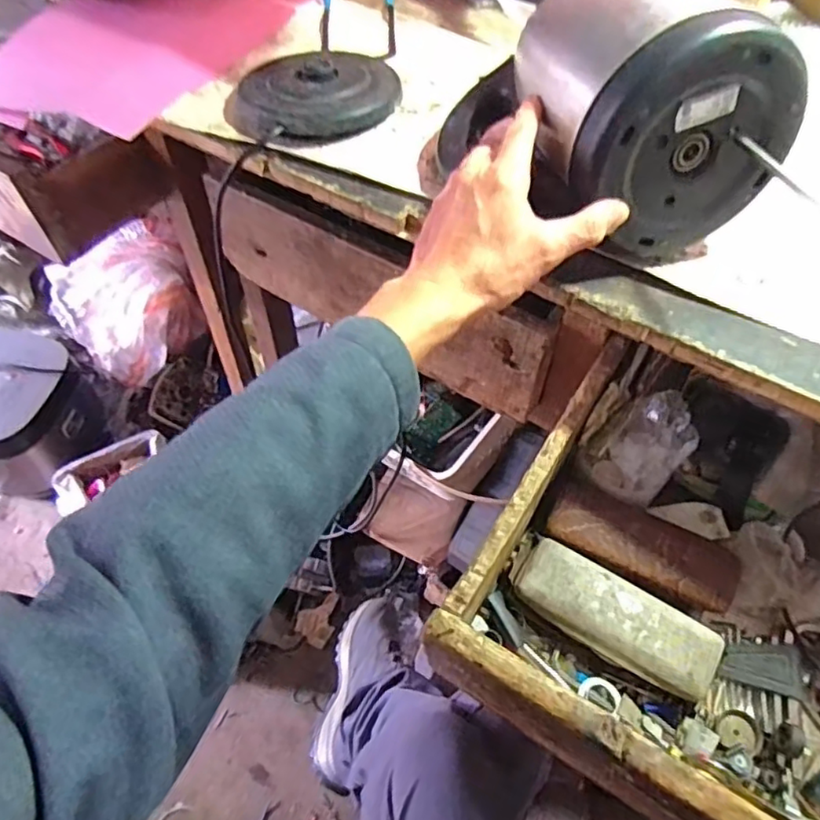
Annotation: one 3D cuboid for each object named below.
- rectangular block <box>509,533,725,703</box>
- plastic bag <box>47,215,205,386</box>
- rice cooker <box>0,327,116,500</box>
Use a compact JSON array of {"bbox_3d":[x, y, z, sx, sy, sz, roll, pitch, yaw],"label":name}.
[{"bbox_3d":[0.153,0.157,0.476,0.159,0.026,0.055,28,59,16],"label":"rectangular block"},{"bbox_3d":[-0.574,-0.235,1.303,0.276,0.188,0.243,-38,65,-25],"label":"plastic bag"},{"bbox_3d":[-0.787,0.011,1.220,0.321,0.220,0.268,8,56,3],"label":"rice cooker"}]

